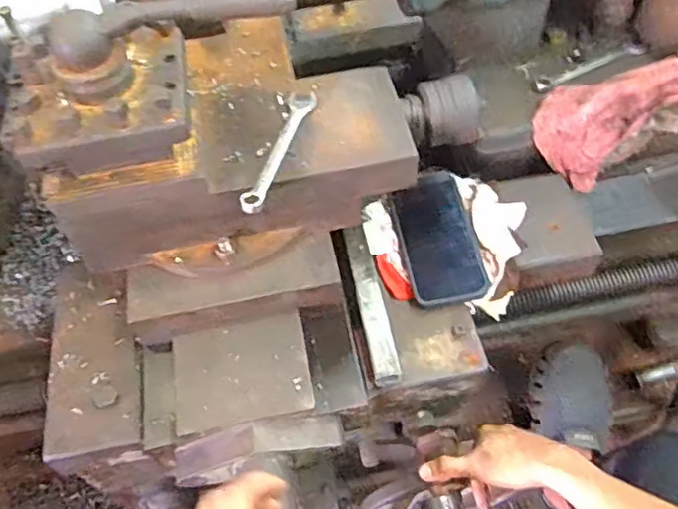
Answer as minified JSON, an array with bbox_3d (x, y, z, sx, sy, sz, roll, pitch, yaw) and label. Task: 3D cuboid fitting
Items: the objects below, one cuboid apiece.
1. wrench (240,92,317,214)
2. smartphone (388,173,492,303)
[{"bbox_3d":[-0.056,-0.100,0.598,0.026,0.010,0.153,12,57,12],"label":"wrench"},{"bbox_3d":[0.109,-0.018,0.696,0.082,0.012,0.150,-12,66,-2],"label":"smartphone"}]

